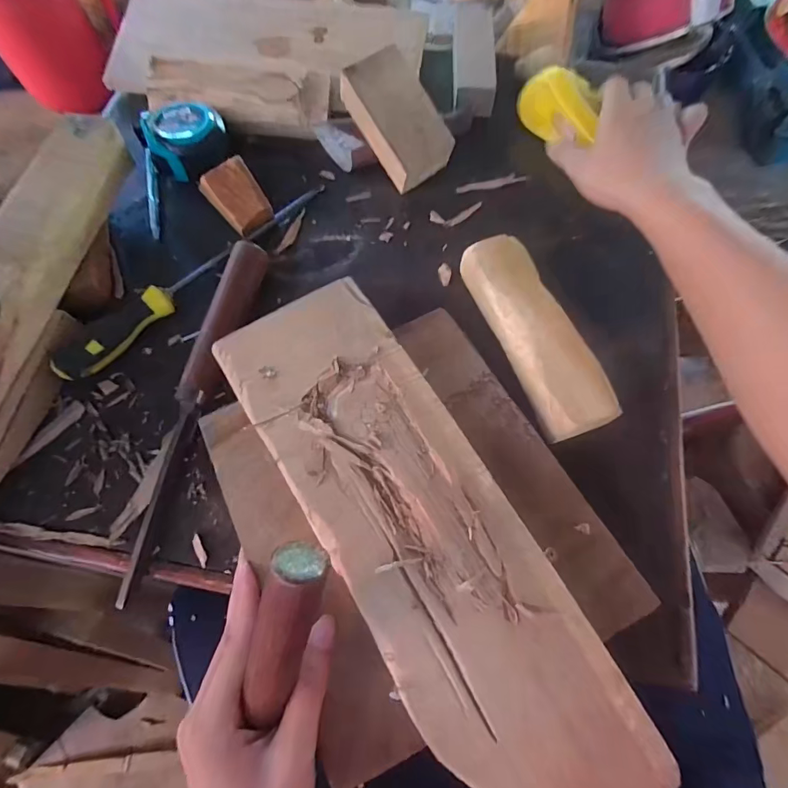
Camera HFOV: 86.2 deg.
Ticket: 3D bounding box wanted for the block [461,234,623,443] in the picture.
[{"bbox_3d":[0.113,-0.046,0.341,0.057,0.044,0.183,-19,70,-6],"label":"block"}]

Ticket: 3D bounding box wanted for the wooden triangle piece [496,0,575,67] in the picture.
[{"bbox_3d":[0.180,-0.475,0.529,0.086,0.018,0.108,6,112,21],"label":"wooden triangle piece"}]

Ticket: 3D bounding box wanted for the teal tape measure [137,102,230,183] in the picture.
[{"bbox_3d":[-0.207,-0.252,0.417,0.062,0.040,0.075,39,74,14],"label":"teal tape measure"}]

